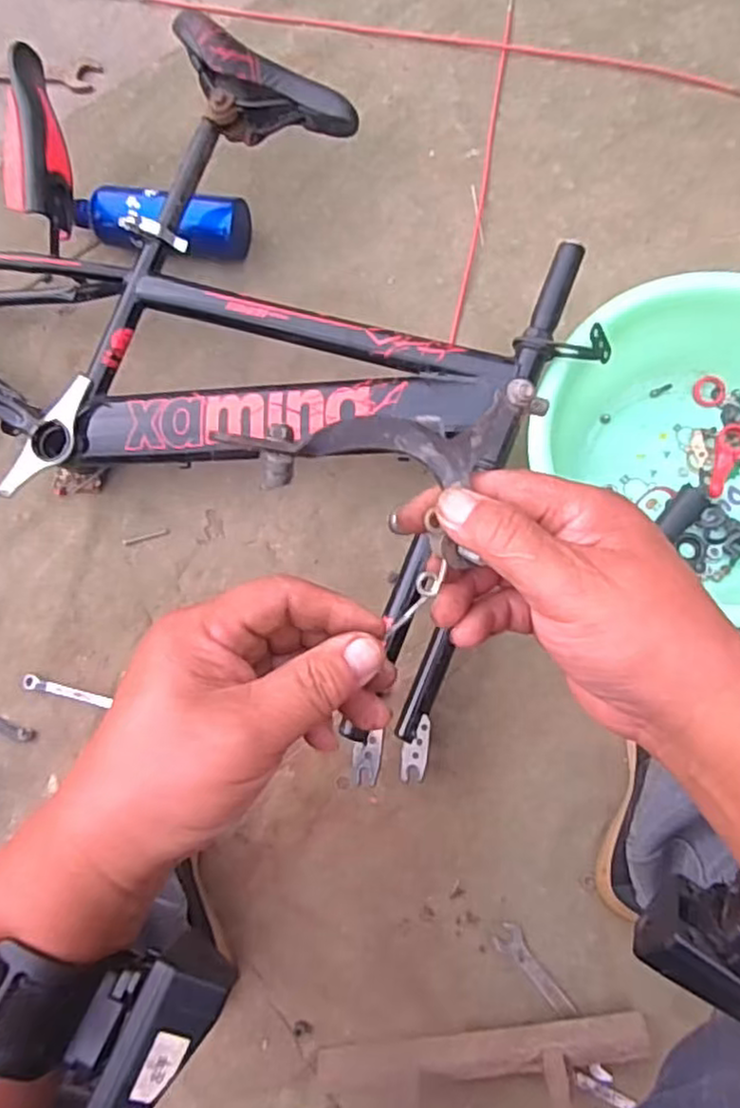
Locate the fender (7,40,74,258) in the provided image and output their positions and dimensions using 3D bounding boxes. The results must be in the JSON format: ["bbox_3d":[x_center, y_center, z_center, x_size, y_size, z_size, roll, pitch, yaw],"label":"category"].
[{"bbox_3d":[-0.385,-0.475,0.814,0.057,0.073,0.261,-5,77,4],"label":"fender"}]

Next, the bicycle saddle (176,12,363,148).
[{"bbox_3d":[-0.115,-0.502,0.777,0.205,0.116,0.066,20,80,9],"label":"bicycle saddle"}]

